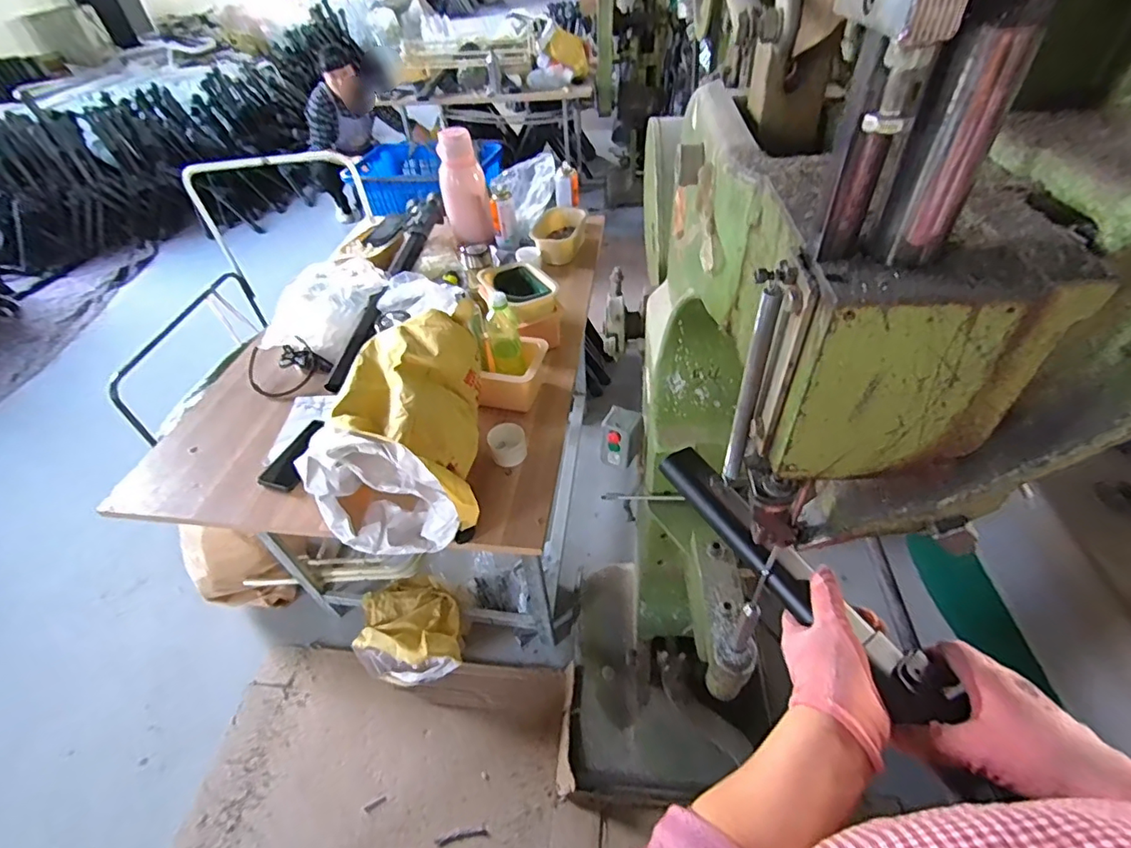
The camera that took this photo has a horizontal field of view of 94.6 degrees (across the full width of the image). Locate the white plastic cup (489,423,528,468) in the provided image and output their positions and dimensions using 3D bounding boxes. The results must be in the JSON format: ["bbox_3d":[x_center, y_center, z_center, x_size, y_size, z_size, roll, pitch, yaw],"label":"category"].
[{"bbox_3d":[-0.103,0.041,0.940,0.066,0.050,0.074,-8,46,-3],"label":"white plastic cup"}]

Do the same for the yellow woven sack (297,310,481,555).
[{"bbox_3d":[-0.262,0.020,0.847,0.238,0.231,0.325,-5,46,0],"label":"yellow woven sack"}]

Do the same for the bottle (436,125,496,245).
[{"bbox_3d":[-0.274,-0.640,1.426,0.120,0.272,0.102,-16,47,-10],"label":"bottle"}]

